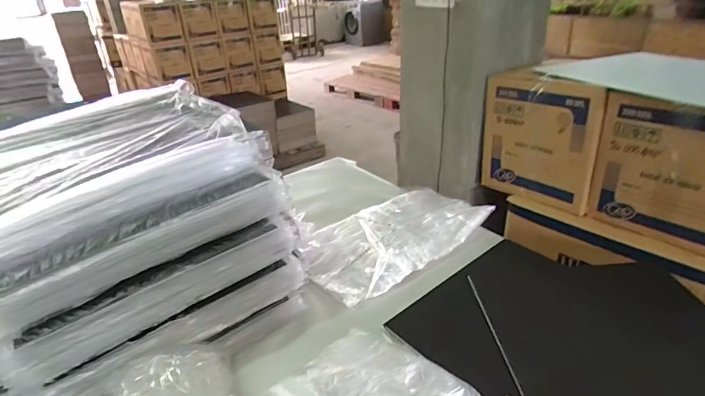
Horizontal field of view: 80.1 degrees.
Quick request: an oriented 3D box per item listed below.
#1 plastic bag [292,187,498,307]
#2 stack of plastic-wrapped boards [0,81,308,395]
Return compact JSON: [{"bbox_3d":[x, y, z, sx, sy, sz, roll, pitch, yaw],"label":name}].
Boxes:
[{"bbox_3d":[0.088,0.080,0.986,0.469,0.043,0.265,-23,34,-30],"label":"plastic bag"},{"bbox_3d":[-0.442,0.065,0.784,0.494,0.348,0.514,-26,36,-34],"label":"stack of plastic-wrapped boards"}]

